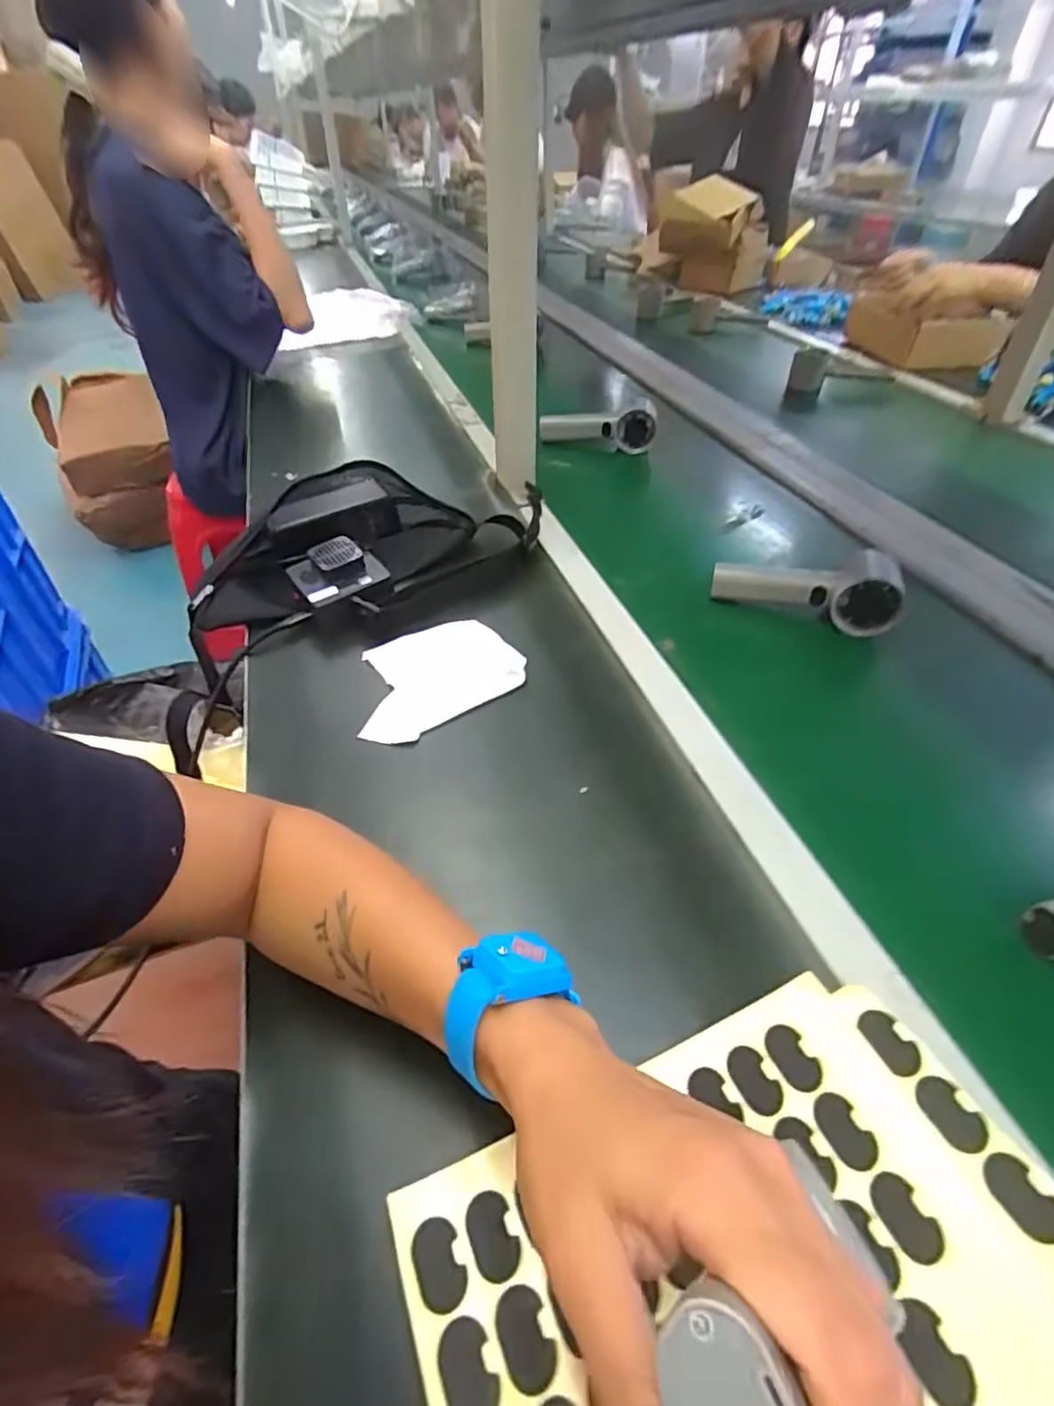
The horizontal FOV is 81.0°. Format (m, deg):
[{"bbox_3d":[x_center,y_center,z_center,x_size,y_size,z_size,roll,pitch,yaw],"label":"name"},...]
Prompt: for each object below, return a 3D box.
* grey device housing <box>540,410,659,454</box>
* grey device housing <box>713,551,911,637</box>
[{"bbox_3d":[0.096,-0.372,0.856,0.155,0.065,0.040,3,43,3],"label":"grey device housing"},{"bbox_3d":[0.250,-0.107,0.553,0.156,0.053,0.050,15,45,16],"label":"grey device housing"}]

